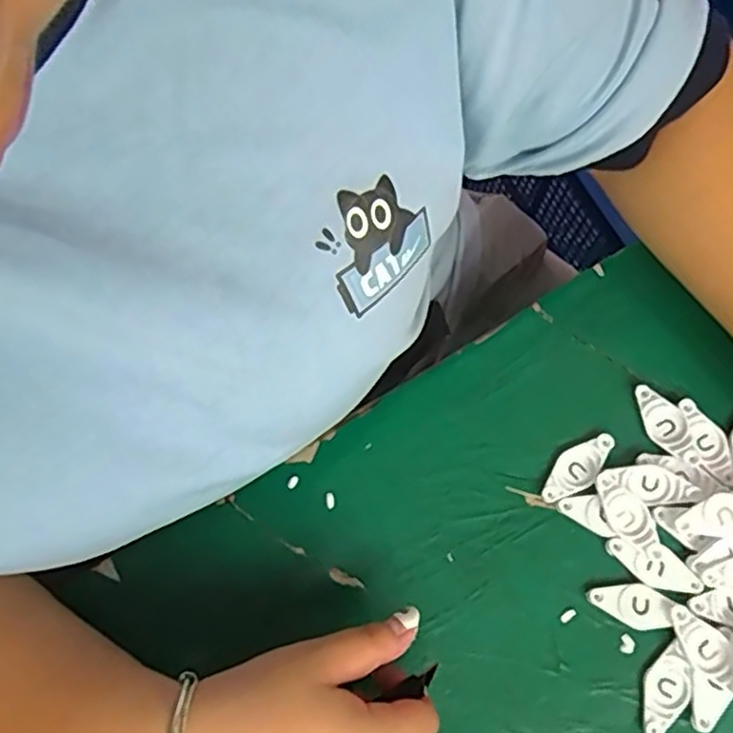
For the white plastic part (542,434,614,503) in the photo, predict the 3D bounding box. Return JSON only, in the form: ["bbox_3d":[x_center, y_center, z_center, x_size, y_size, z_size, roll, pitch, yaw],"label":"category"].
[{"bbox_3d":[0.124,0.060,0.409,0.052,0.006,0.023,-34,73,-10],"label":"white plastic part"}]

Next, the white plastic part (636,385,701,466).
[{"bbox_3d":[0.179,0.035,0.414,0.022,0.007,0.053,-30,72,-9],"label":"white plastic part"}]

